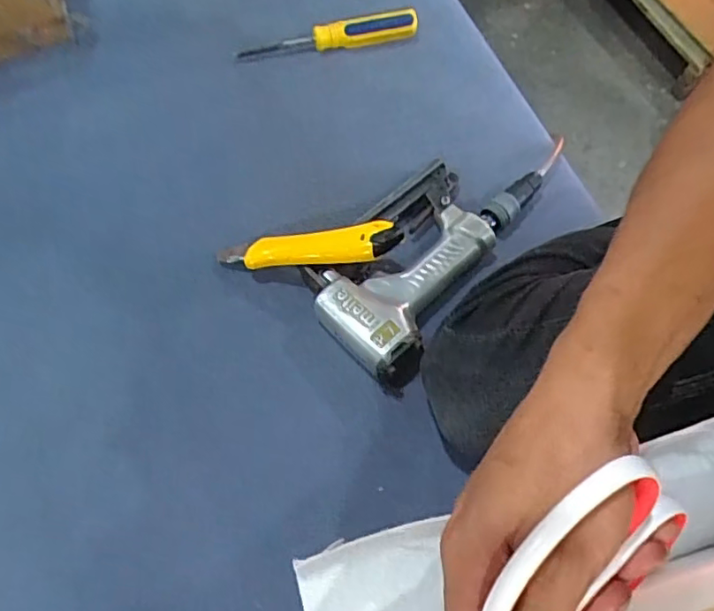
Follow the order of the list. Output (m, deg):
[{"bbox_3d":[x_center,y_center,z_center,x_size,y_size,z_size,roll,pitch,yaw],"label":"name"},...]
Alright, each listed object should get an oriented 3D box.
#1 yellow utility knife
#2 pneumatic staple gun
[{"bbox_3d":[-0.047,-0.051,0.518,0.168,0.019,0.034,-4,67,18],"label":"yellow utility knife"},{"bbox_3d":[0.067,-0.059,0.535,0.124,0.042,0.255,38,73,13],"label":"pneumatic staple gun"}]

